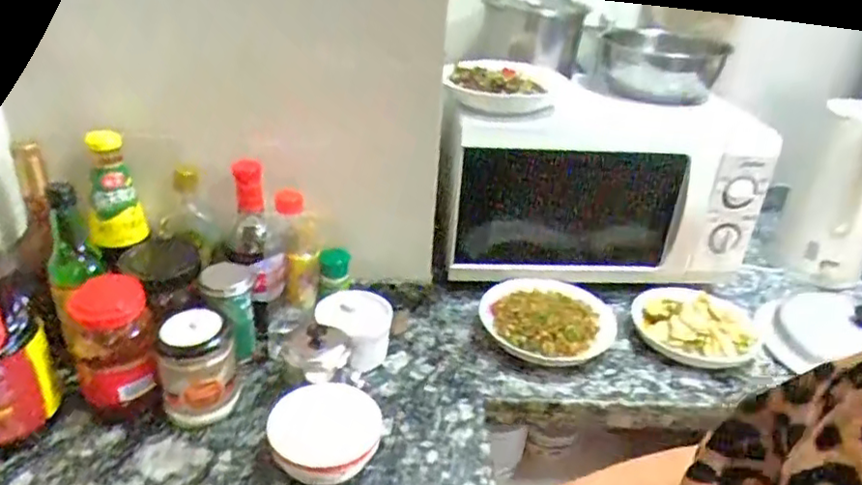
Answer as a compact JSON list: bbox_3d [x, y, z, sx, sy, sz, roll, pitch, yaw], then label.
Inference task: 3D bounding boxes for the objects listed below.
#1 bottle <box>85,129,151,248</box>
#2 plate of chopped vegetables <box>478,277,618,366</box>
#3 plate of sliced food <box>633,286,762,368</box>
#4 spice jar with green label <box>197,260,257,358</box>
[{"bbox_3d":[-0.396,-0.067,0.774,0.062,0.134,0.053,-11,32,-25],"label":"bottle"},{"bbox_3d":[0.178,0.116,0.924,0.196,0.040,0.167,7,29,2],"label":"plate of chopped vegetables"},{"bbox_3d":[0.398,0.121,0.947,0.170,0.041,0.178,16,31,19],"label":"plate of sliced food"},{"bbox_3d":[-0.259,0.089,0.803,0.053,0.125,0.048,9,29,9],"label":"spice jar with green label"}]

